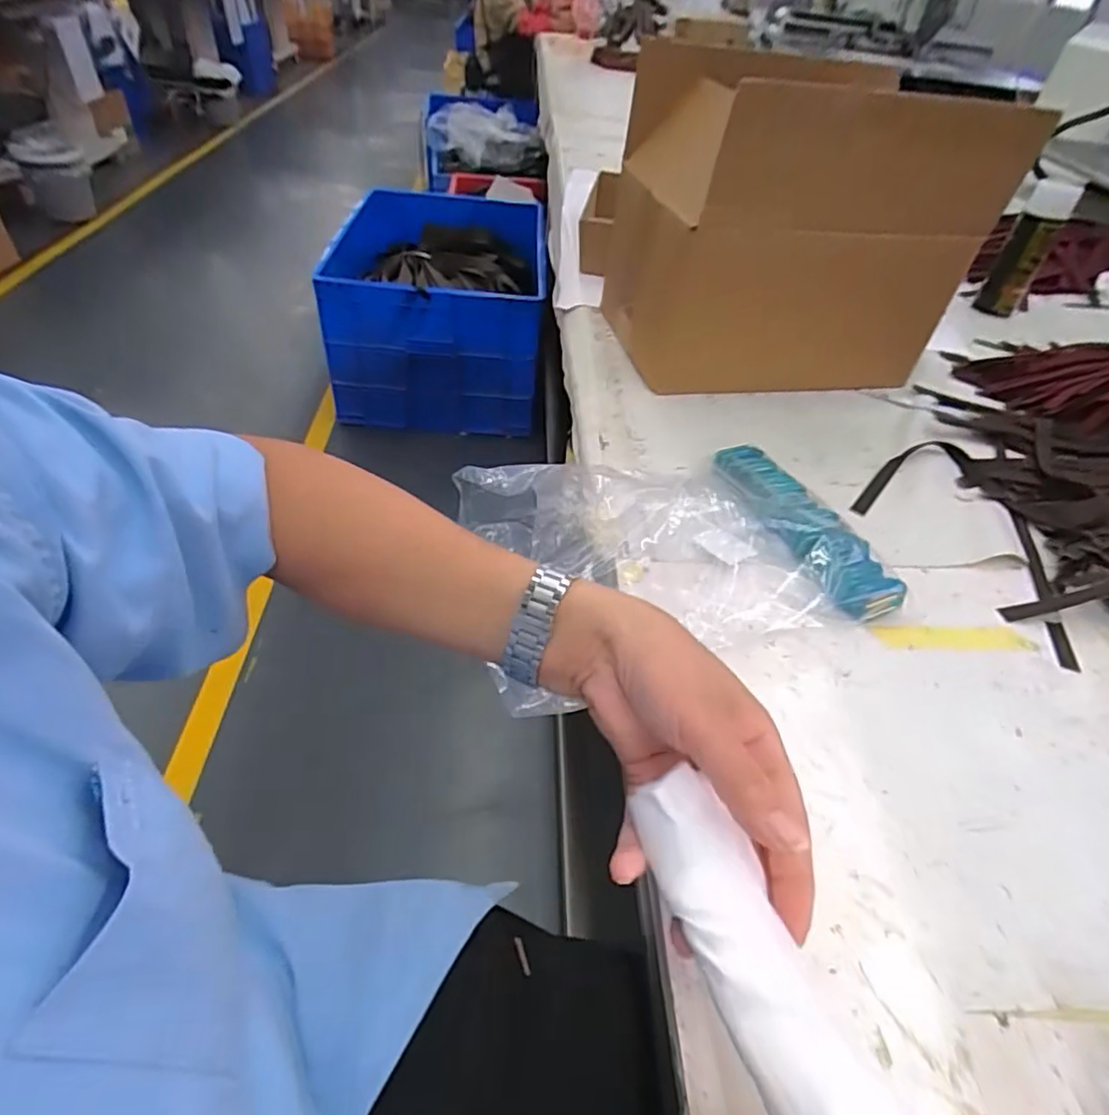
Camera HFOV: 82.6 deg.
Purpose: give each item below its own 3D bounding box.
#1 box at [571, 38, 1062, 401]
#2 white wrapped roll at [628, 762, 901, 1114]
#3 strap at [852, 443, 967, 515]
[{"bbox_3d":[0.275,-0.442,0.820,0.371,0.319,0.379,-7,46,-13],"label":"box"},{"bbox_3d":[0.088,0.181,0.241,0.047,0.039,0.188,-14,42,-18],"label":"white wrapped roll"},{"bbox_3d":[0.383,-0.093,0.693,0.191,0.012,0.049,-20,50,-22],"label":"strap"}]

